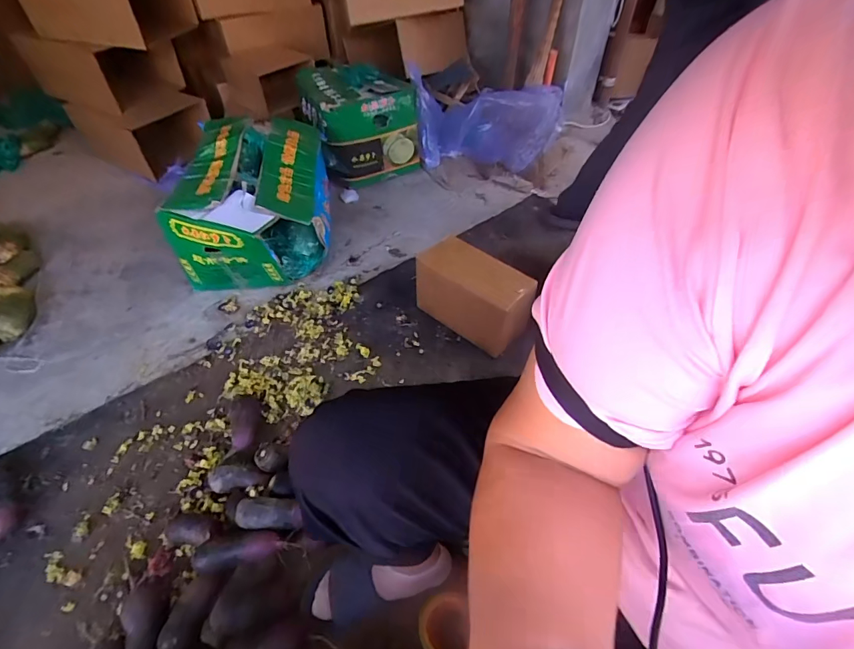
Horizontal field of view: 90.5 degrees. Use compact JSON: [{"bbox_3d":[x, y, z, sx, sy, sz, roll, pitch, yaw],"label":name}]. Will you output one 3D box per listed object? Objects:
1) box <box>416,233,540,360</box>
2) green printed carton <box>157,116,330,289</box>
[{"bbox_3d":[0.123,-0.063,1.037,0.277,0.190,0.128,29,56,23],"label":"box"},{"bbox_3d":[-0.466,-0.314,1.178,0.367,0.302,0.437,-6,50,-5],"label":"green printed carton"}]

